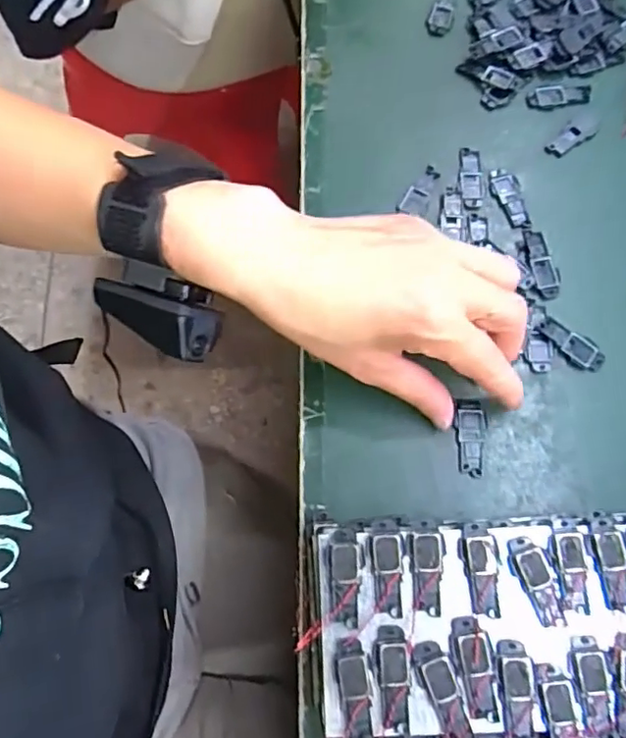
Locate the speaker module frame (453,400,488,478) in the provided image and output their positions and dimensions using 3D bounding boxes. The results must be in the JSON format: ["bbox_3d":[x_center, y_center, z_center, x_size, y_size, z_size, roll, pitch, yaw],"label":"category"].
[{"bbox_3d":[0.084,0.037,0.311,0.017,0.005,0.039,3,73,1],"label":"speaker module frame"}]

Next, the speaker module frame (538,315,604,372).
[{"bbox_3d":[0.142,-0.013,0.323,0.039,0.005,0.016,31,76,9],"label":"speaker module frame"}]

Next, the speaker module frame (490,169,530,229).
[{"bbox_3d":[0.117,-0.102,0.348,0.016,0.004,0.040,-11,73,-3],"label":"speaker module frame"}]

